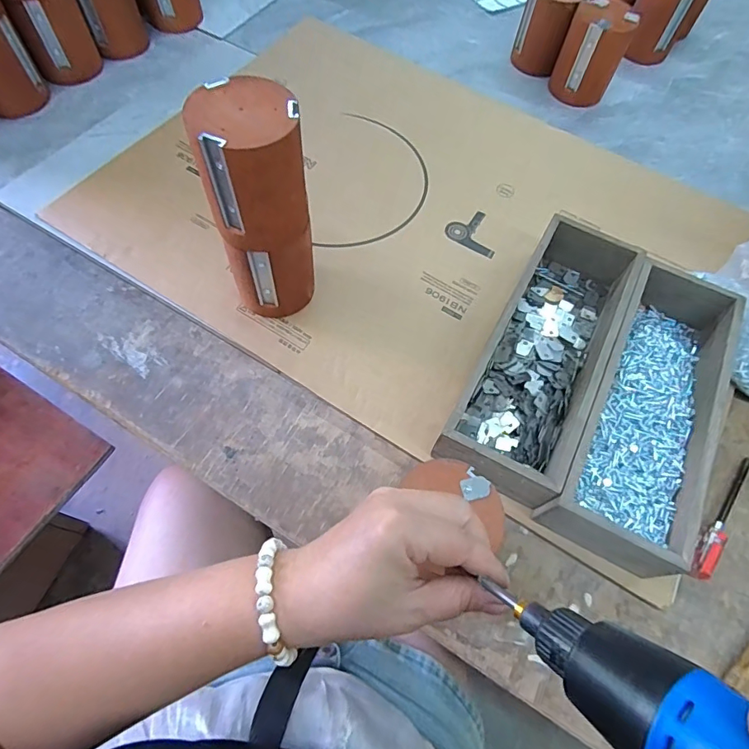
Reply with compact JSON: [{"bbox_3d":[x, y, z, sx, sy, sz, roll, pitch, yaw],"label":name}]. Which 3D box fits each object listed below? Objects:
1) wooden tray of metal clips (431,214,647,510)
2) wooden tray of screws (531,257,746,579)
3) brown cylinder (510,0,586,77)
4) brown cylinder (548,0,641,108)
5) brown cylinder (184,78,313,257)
[{"bbox_3d":[0.160,-0.025,0.453,0.104,0.067,0.298,27,66,9],"label":"wooden tray of metal clips"},{"bbox_3d":[0.246,0.026,0.434,0.100,0.076,0.290,26,66,9],"label":"wooden tray of screws"},{"bbox_3d":[0.244,-0.492,0.668,0.073,0.099,0.077,29,66,10],"label":"brown cylinder"},{"bbox_3d":[0.295,-0.436,0.642,0.079,0.101,0.078,25,65,9],"label":"brown cylinder"},{"bbox_3d":[-0.093,-0.158,0.364,0.076,0.096,0.077,1,64,-3],"label":"brown cylinder"}]

